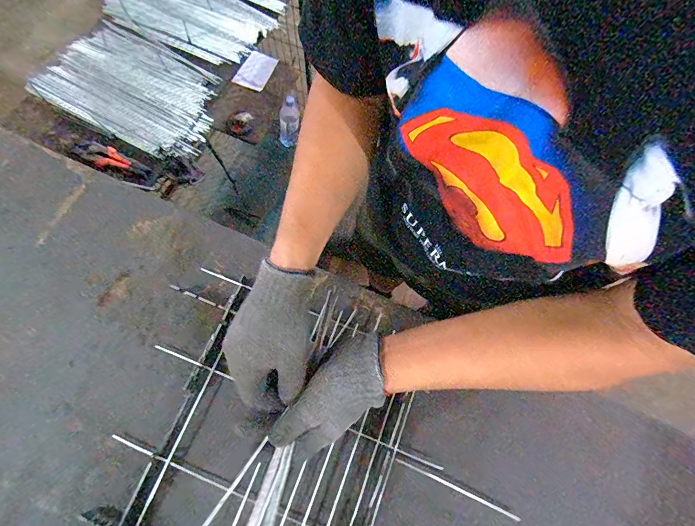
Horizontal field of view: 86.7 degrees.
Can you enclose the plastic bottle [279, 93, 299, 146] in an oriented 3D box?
[{"bbox_3d":[-0.206,-0.503,1.312,0.060,0.175,0.067,8,25,3],"label":"plastic bottle"}]

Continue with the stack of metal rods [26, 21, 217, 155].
[{"bbox_3d":[-0.482,-0.393,0.837,0.379,0.074,0.247,25,73,7],"label":"stack of metal rods"}]

